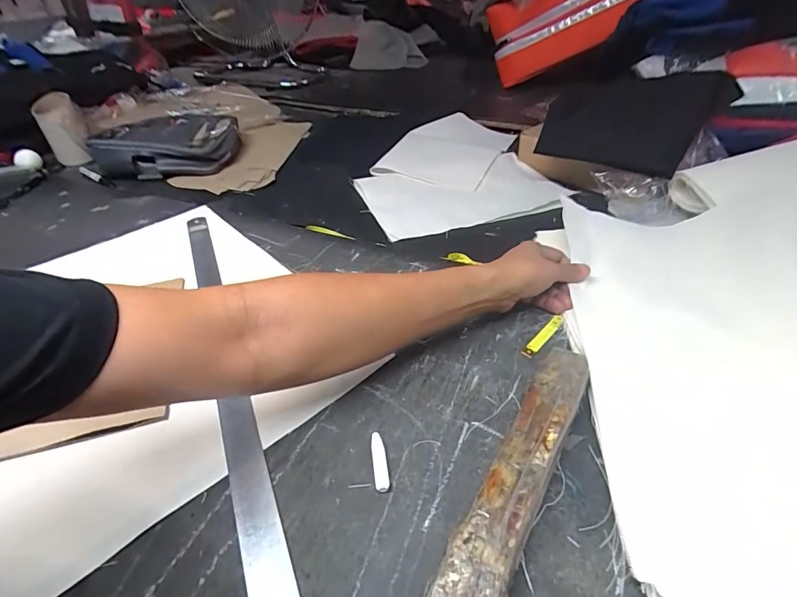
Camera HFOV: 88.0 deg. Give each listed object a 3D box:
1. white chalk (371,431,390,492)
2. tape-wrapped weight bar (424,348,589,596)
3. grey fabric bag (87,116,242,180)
[{"bbox_3d":[-0.016,0.136,0.345,0.012,0.008,0.049,-7,39,-6],"label":"white chalk"},{"bbox_3d":[0.096,0.135,0.323,0.041,0.035,0.255,21,44,26],"label":"tape-wrapped weight bar"},{"bbox_3d":[-0.515,-0.349,0.932,0.288,0.063,0.224,-2,38,1],"label":"grey fabric bag"}]

